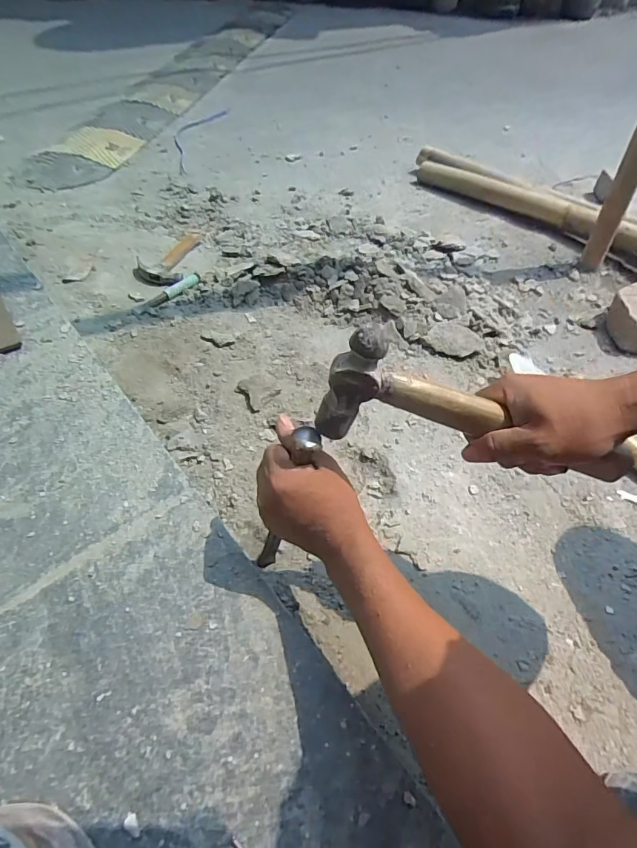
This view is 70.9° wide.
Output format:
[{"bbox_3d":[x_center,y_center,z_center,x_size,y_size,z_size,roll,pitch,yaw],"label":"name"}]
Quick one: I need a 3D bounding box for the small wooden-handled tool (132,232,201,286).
[{"bbox_3d":[-0.339,-0.373,0.999,0.106,0.025,0.229,0,44,0],"label":"small wooden-handled tool"}]

